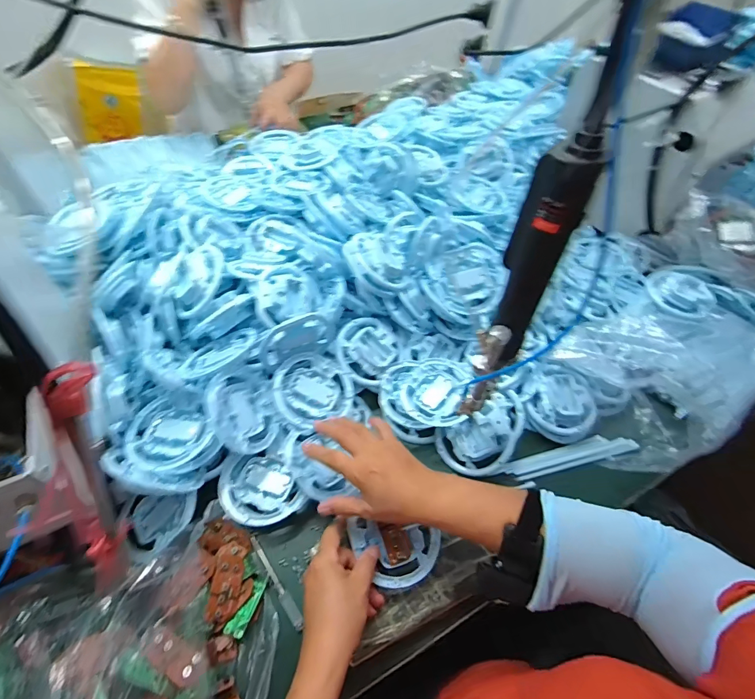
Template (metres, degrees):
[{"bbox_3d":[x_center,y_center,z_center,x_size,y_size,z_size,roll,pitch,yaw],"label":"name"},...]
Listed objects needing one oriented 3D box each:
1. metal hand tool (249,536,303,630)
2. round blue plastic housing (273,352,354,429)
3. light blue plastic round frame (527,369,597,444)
[{"bbox_3d":[-0.116,0.263,0.450,0.012,0.004,0.112,-30,61,-22],"label":"metal hand tool"},{"bbox_3d":[-0.088,0.056,0.538,0.103,0.022,0.103,8,63,-17],"label":"round blue plastic housing"},{"bbox_3d":[0.270,0.083,0.575,0.090,0.049,0.094,1,54,-2],"label":"light blue plastic round frame"}]

